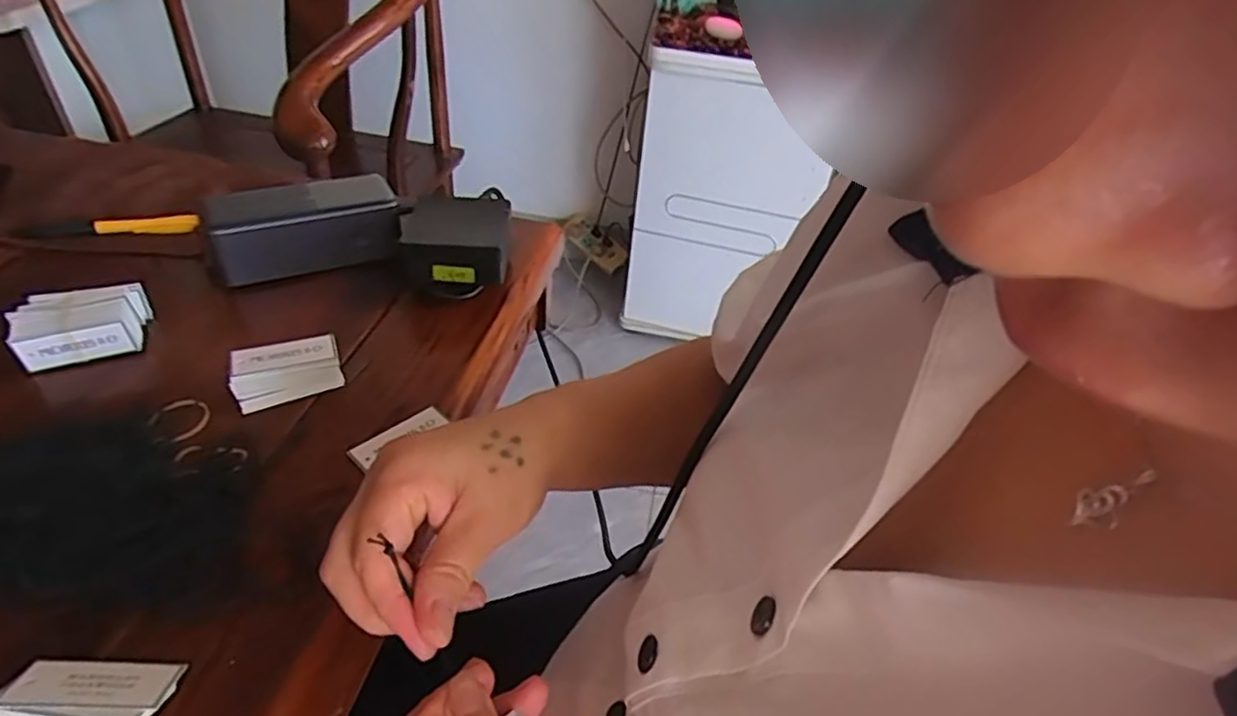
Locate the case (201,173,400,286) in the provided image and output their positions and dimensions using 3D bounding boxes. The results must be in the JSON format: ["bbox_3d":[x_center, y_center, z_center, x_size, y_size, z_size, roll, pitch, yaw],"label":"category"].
[{"bbox_3d":[-0.232,-0.100,0.502,0.127,0.049,0.057,-16,44,-25],"label":"case"}]

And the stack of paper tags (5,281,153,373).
[{"bbox_3d":[-0.334,-0.018,0.421,0.064,0.037,0.041,-13,36,-22],"label":"stack of paper tags"}]

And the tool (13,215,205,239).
[{"bbox_3d":[-0.390,-0.099,0.516,0.118,0.013,0.013,-9,42,-19],"label":"tool"}]

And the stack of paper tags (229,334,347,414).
[{"bbox_3d":[-0.200,0.009,0.408,0.059,0.033,0.022,-11,42,-21],"label":"stack of paper tags"}]

